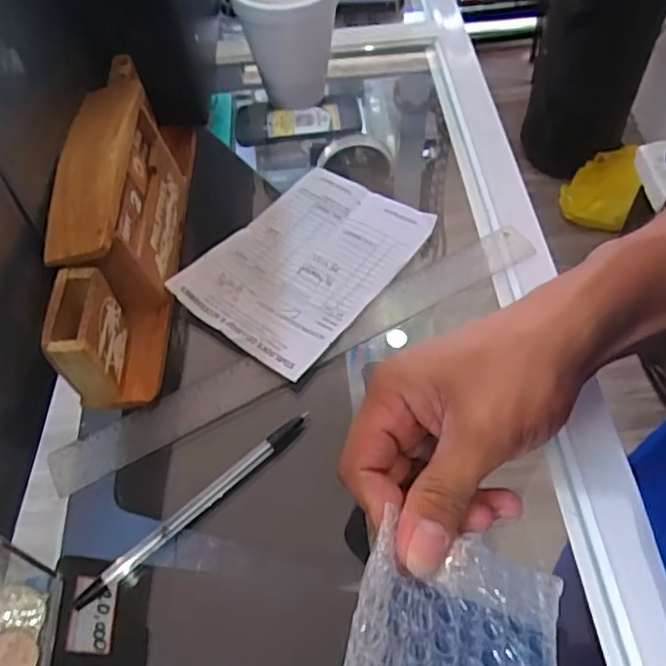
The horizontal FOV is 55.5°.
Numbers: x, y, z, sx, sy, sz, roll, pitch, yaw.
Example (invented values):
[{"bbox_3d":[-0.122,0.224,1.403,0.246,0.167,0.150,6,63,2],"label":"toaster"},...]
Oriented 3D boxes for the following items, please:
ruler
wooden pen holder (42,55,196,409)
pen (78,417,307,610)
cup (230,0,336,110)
[{"bbox_3d":[-0.014,0.007,0.372,0.305,0.006,0.036,-26,54,-13],"label":"ruler"},{"bbox_3d":[-0.124,-0.075,0.385,0.053,0.082,0.235,-4,55,0],"label":"wooden pen holder"},{"bbox_3d":[-0.066,0.086,0.318,0.138,0.008,0.008,-39,62,-22],"label":"pen"},{"bbox_3d":[-0.034,-0.227,0.478,0.070,0.094,0.089,-4,55,0],"label":"cup"}]

